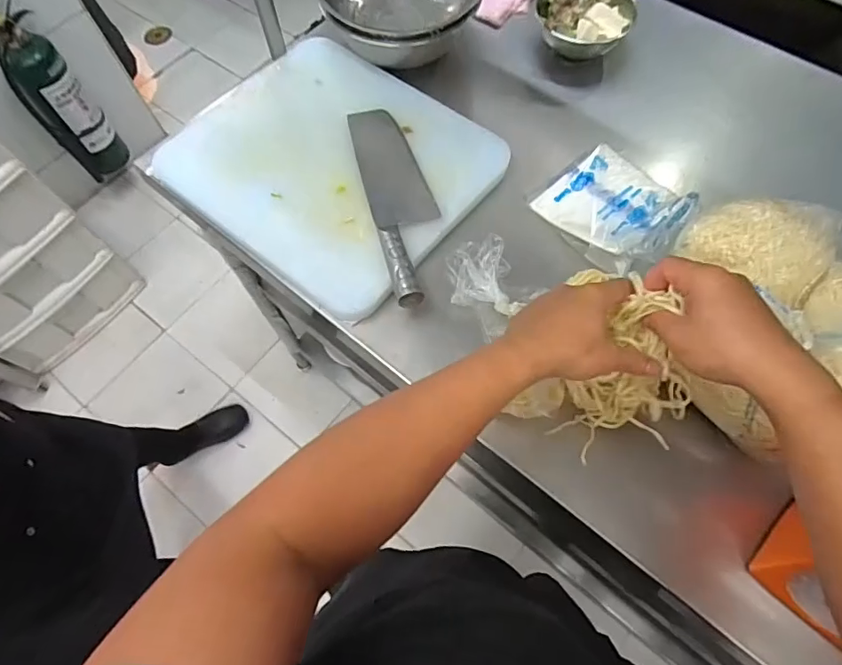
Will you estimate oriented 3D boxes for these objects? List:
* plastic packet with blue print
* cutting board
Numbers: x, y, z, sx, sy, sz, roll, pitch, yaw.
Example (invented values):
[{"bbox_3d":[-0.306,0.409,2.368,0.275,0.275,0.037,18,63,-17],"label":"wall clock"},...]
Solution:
[{"bbox_3d":[0.257,-0.172,0.671,0.169,0.045,0.189,-39,62,-18],"label":"plastic packet with blue print"},{"bbox_3d":[-0.123,-0.244,0.700,0.396,0.038,0.352,34,71,15],"label":"cutting board"}]

